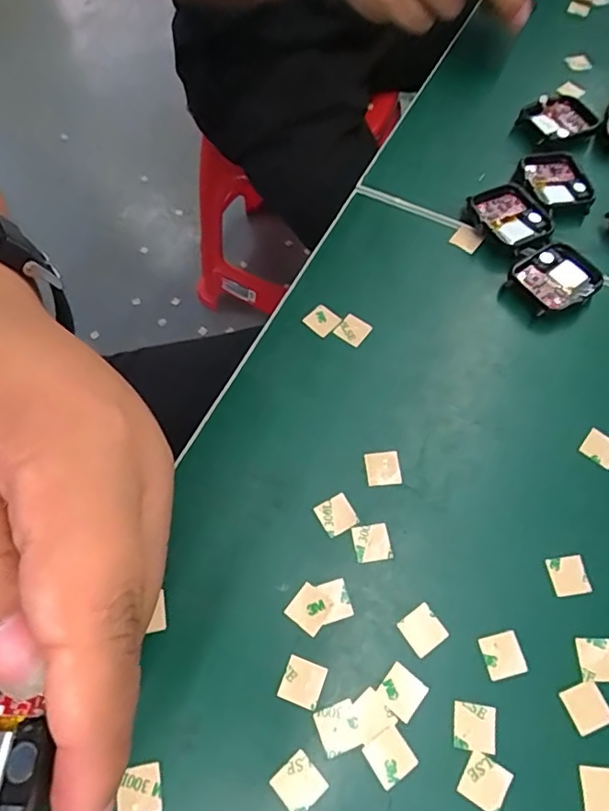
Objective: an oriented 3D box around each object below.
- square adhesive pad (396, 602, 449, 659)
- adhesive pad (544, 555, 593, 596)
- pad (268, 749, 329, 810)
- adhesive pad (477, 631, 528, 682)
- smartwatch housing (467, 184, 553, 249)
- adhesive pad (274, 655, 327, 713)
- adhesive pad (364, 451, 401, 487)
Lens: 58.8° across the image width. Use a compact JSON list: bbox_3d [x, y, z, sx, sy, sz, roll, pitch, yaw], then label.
[{"bbox_3d":[0.048,0.090,0.218,0.015,0.004,0.016,-30,71,-17],"label":"square adhesive pad"},{"bbox_3d":[0.112,0.072,0.228,0.016,0.004,0.015,-6,63,-5],"label":"adhesive pad"},{"bbox_3d":[-0.002,0.135,0.193,0.015,0.004,0.016,-39,71,-18],"label":"pad"},{"bbox_3d":[0.079,0.098,0.213,0.015,0.004,0.016,-13,64,-8],"label":"adhesive pad"},{"bbox_3d":[0.118,-0.108,0.313,0.037,0.011,0.042,-28,67,-15],"label":"smartwatch housing"},{"bbox_3d":[-0.001,0.106,0.206,0.015,0.004,0.015,20,64,8],"label":"adhesive pad"},{"bbox_3d":[0.036,0.029,0.247,0.015,0.004,0.015,-5,63,-4],"label":"adhesive pad"}]

